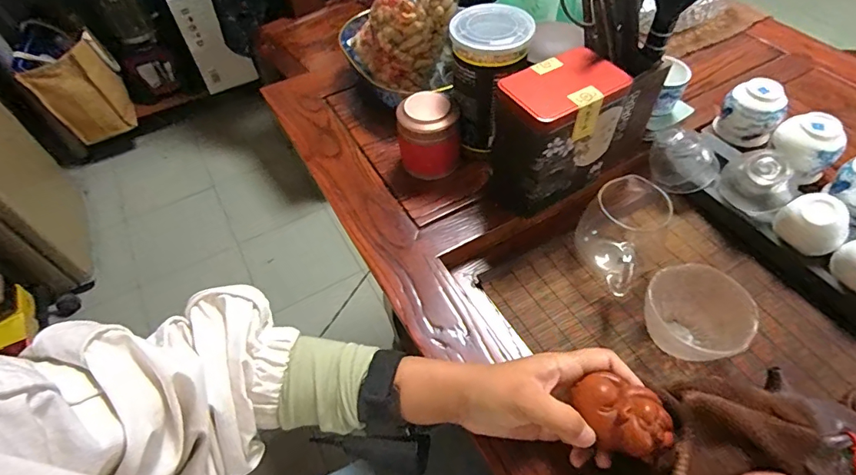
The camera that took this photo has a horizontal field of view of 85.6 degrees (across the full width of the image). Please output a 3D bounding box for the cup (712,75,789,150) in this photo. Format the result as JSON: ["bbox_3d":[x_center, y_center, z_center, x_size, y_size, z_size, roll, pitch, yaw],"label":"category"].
[{"bbox_3d":[0.398,-0.153,0.571,0.064,0.060,0.063,-1,52,2],"label":"cup"}]

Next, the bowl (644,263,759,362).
[{"bbox_3d":[0.251,0.076,0.440,0.086,0.063,0.088,-1,52,2],"label":"bowl"}]

